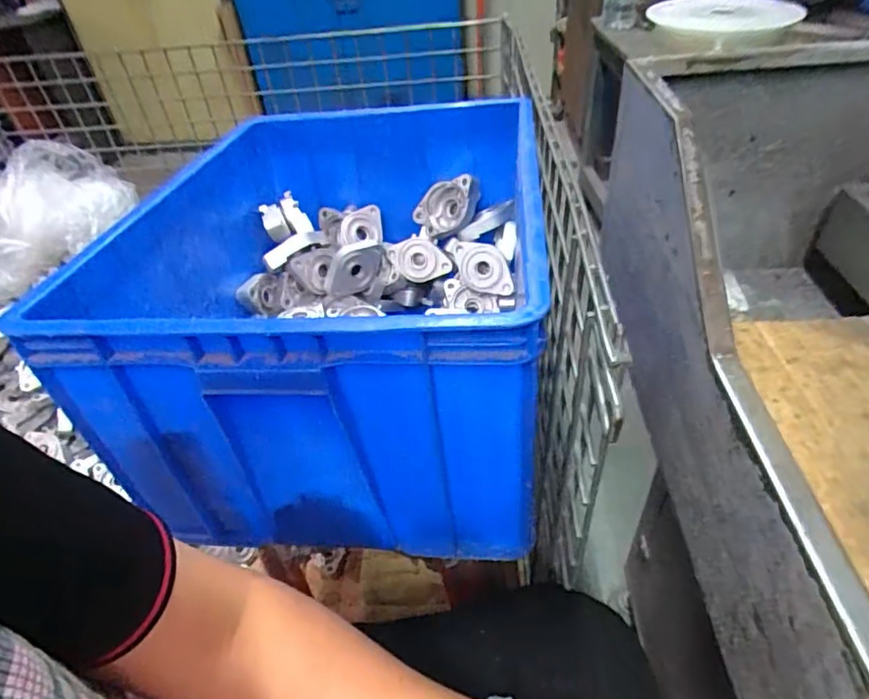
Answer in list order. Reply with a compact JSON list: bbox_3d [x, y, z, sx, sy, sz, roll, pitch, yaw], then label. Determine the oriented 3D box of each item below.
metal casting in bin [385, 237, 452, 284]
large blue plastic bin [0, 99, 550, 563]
[{"bbox_3d":[-0.021,-0.133,0.821,0.094,0.062,0.030,2,7,12],"label":"metal casting in bin"},{"bbox_3d":[-0.094,-0.095,0.656,0.409,0.271,0.555,1,42,7],"label":"large blue plastic bin"}]

